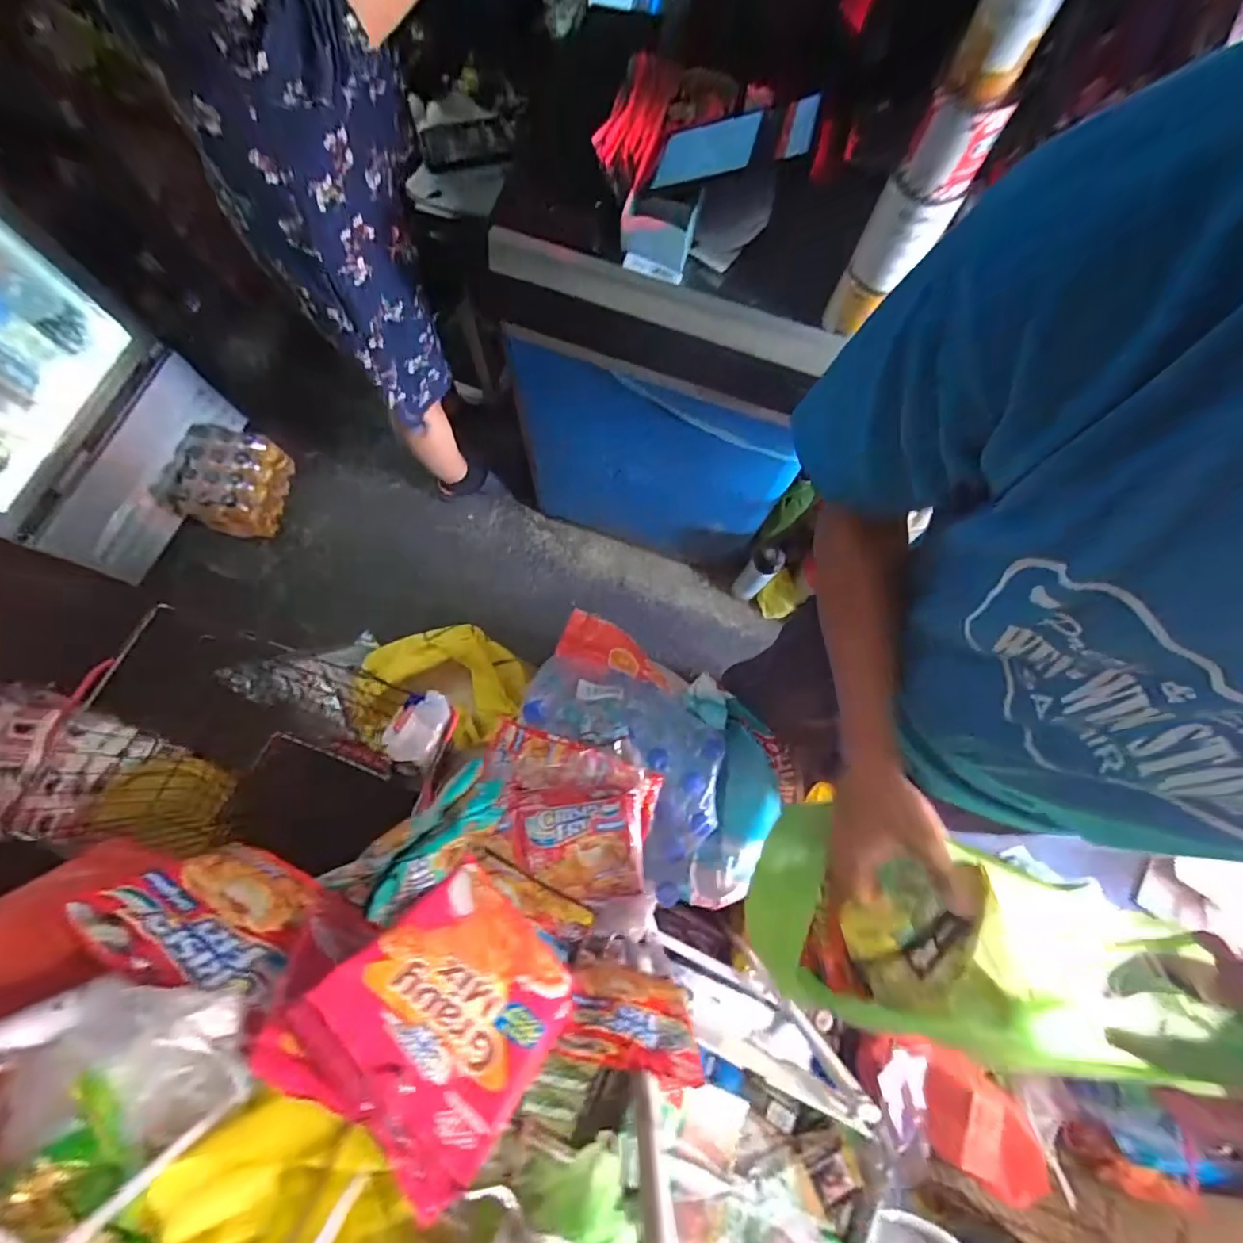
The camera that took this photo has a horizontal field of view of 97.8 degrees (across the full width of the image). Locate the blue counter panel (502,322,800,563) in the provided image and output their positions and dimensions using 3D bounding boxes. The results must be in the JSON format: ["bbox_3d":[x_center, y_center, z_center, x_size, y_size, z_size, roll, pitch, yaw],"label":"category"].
[{"bbox_3d":[0.052,-0.290,1.095,0.497,0.615,0.032,16,75,3],"label":"blue counter panel"}]

